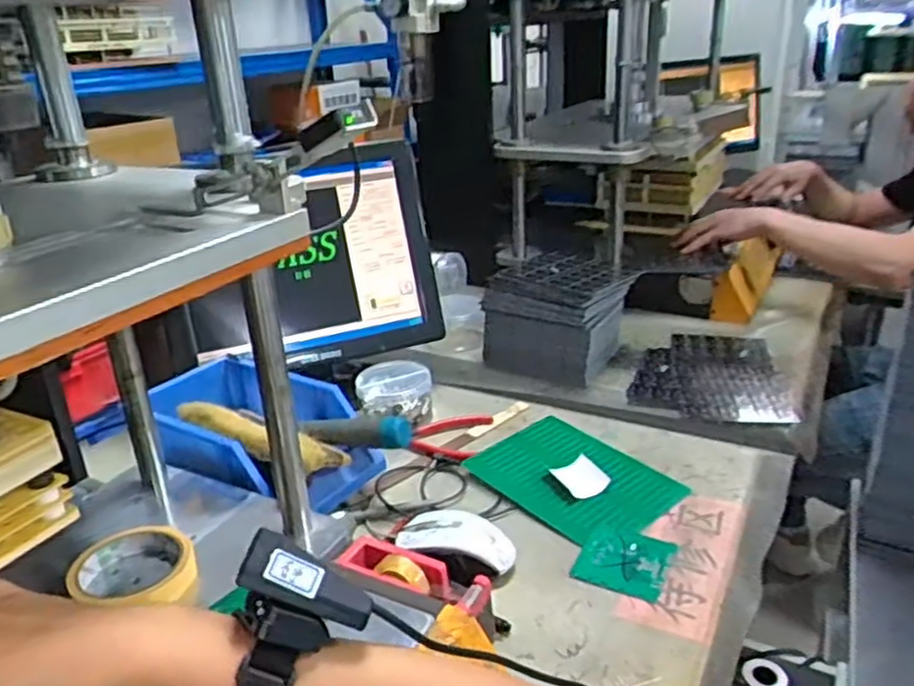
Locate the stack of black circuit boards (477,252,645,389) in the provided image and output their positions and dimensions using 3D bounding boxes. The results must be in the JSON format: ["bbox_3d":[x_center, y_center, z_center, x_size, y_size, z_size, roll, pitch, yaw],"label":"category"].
[{"bbox_3d":[0.150,-0.045,1.113,0.184,0.131,0.166,11,27,26],"label":"stack of black circuit boards"}]

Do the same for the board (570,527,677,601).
[{"bbox_3d":[0.162,0.208,0.708,0.084,0.007,0.079,13,34,26],"label":"board"}]

